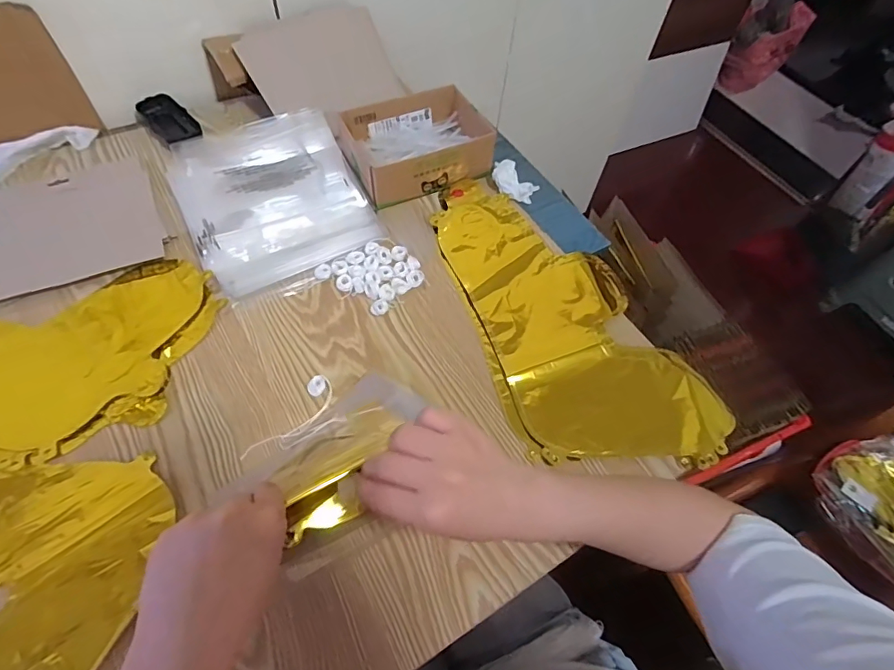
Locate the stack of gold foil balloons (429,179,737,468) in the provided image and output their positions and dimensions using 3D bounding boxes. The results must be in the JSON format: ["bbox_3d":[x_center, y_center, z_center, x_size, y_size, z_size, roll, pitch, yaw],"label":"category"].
[{"bbox_3d":[0.138,-0.037,0.577,0.223,0.014,0.414,-14,60,-12],"label":"stack of gold foil balloons"}]

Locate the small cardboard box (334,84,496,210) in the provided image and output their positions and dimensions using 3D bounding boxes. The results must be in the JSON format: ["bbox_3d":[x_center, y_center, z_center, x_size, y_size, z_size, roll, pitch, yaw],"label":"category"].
[{"bbox_3d":[-0.040,-0.269,0.672,0.195,0.060,0.149,-20,62,-16],"label":"small cardboard box"}]

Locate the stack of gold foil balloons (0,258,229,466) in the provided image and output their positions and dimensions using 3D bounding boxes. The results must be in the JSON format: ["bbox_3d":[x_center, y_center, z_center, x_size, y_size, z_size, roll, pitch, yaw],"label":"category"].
[{"bbox_3d":[-0.486,0.009,0.504,0.431,0.010,0.230,4,58,-2],"label":"stack of gold foil balloons"}]

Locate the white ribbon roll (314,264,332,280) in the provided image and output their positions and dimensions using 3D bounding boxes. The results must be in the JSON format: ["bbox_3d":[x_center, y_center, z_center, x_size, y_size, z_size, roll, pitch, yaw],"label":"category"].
[{"bbox_3d":[-0.149,-0.077,0.578,0.020,0.004,0.019,-20,62,-16],"label":"white ribbon roll"}]

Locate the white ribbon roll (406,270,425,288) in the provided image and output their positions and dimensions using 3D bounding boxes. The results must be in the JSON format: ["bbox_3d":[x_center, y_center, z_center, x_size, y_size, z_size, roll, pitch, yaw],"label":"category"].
[{"bbox_3d":[-0.038,-0.068,0.583,0.021,0.007,0.021,2,58,-3],"label":"white ribbon roll"}]

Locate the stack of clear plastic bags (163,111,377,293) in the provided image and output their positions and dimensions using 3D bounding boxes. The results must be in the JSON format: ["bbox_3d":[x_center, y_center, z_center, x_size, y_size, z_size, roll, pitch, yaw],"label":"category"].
[{"bbox_3d":[-0.231,-0.189,0.634,0.217,0.023,0.274,-25,63,-18],"label":"stack of clear plastic bags"}]

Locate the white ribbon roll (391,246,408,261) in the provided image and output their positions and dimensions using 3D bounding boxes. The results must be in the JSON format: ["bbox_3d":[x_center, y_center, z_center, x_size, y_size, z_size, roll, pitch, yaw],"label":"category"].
[{"bbox_3d":[-0.060,-0.101,0.603,0.020,0.007,0.025,-5,59,-7],"label":"white ribbon roll"}]

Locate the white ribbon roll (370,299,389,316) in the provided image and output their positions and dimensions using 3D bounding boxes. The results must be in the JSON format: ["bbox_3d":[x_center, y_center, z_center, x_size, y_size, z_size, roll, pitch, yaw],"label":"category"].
[{"bbox_3d":[-0.078,-0.032,0.558,0.020,0.009,0.019,2,58,-3],"label":"white ribbon roll"}]

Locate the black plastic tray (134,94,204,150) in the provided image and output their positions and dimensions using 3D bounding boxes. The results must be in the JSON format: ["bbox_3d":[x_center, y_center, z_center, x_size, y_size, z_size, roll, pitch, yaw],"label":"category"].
[{"bbox_3d":[-0.395,-0.305,0.688,0.058,0.020,0.100,-36,67,-23],"label":"black plastic tray"}]

